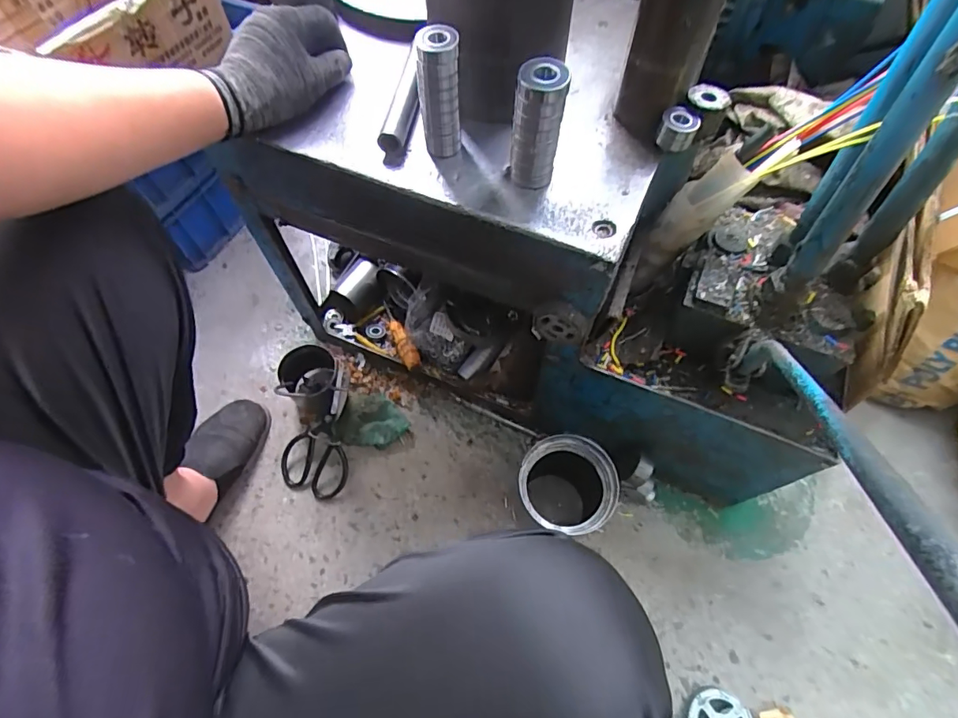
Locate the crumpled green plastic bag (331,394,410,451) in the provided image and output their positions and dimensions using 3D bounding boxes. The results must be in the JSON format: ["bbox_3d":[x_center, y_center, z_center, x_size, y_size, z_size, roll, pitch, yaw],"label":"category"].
[{"bbox_3d":[-0.168,0.099,0.783,0.108,0.050,0.085,8,63,5],"label":"crumpled green plastic bag"}]

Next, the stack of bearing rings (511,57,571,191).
[{"bbox_3d":[0.046,-0.183,0.391,0.038,0.097,0.029,4,63,3],"label":"stack of bearing rings"}]

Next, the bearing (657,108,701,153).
[{"bbox_3d":[0.182,-0.210,0.443,0.032,0.030,0.032,0,63,0],"label":"bearing"}]

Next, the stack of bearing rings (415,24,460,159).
[{"bbox_3d":[-0.033,-0.220,0.411,0.033,0.102,0.032,-5,63,-2],"label":"stack of bearing rings"}]

